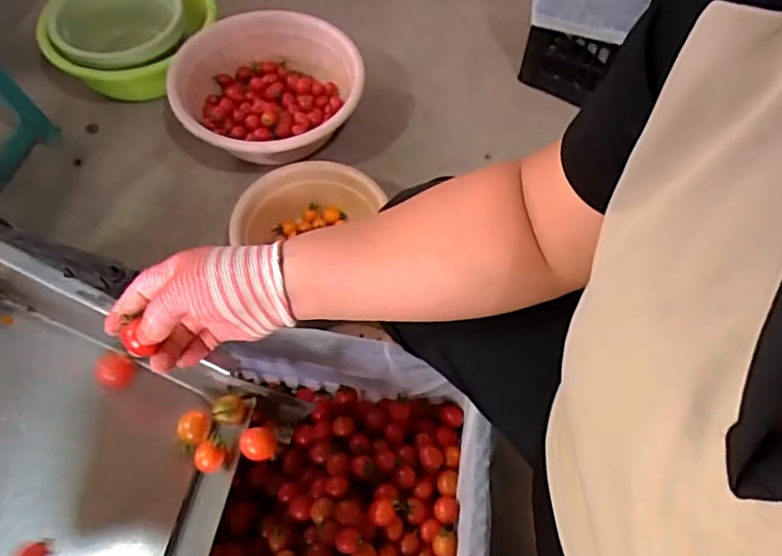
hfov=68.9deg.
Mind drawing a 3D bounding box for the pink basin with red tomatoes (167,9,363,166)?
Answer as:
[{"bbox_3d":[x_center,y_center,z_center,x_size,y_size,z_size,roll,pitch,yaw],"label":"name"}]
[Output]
[{"bbox_3d":[-0.236,-0.364,1.129,0.337,0.124,0.340,0,60,0],"label":"pink basin with red tomatoes"}]

